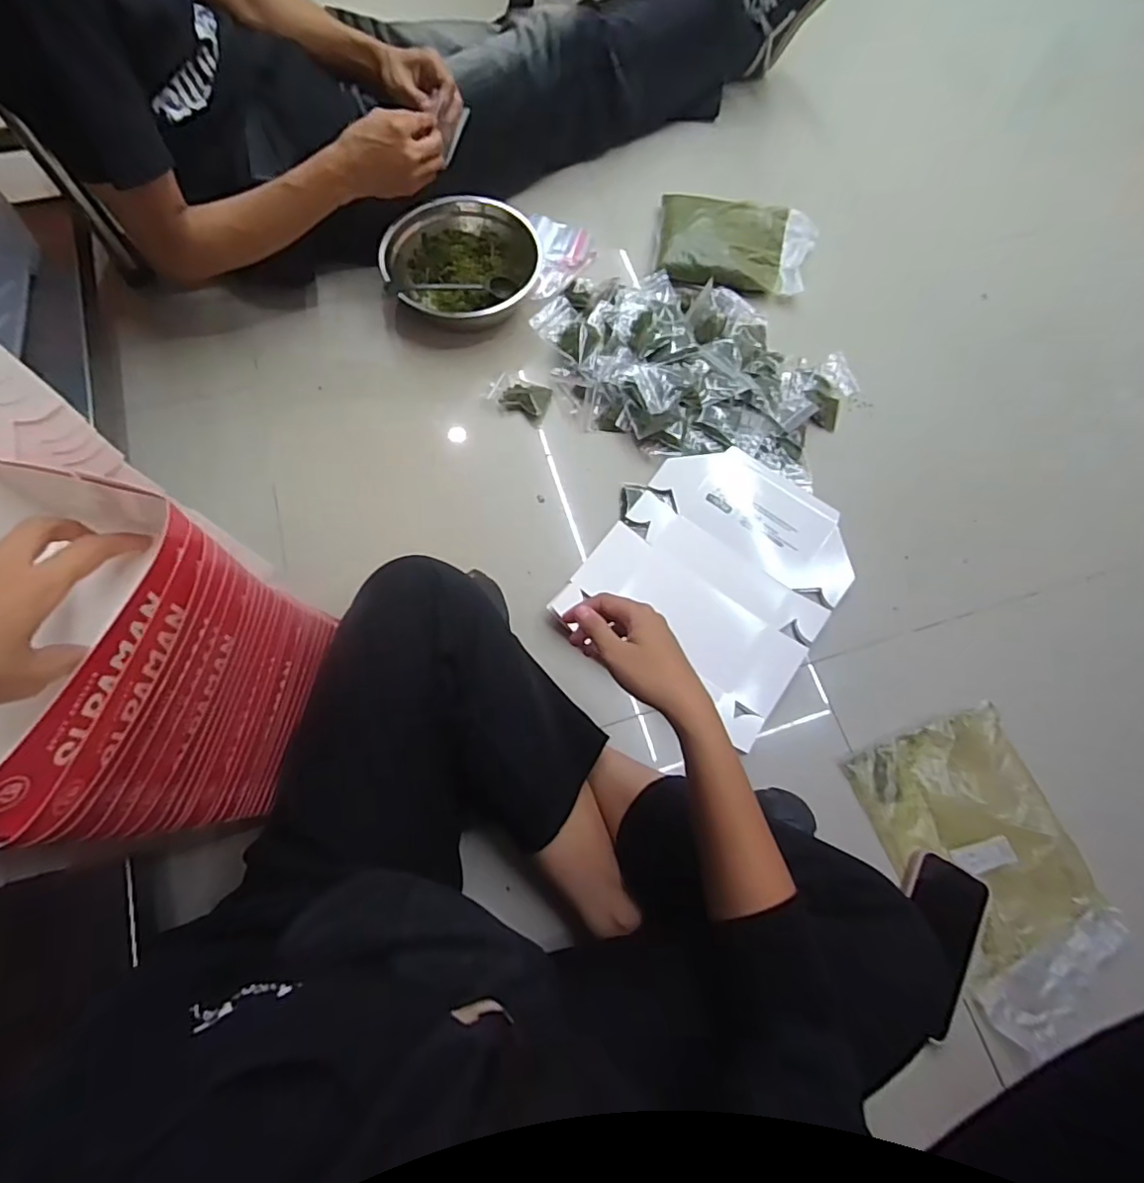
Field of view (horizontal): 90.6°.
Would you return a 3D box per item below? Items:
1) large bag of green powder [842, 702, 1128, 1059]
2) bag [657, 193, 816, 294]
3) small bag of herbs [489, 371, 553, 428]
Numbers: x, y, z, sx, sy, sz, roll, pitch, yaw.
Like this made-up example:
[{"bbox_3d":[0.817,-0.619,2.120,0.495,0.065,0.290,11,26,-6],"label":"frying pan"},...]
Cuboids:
[{"bbox_3d":[0.456,0.296,0.611,0.180,0.037,0.308,-22,72,-10],"label":"large bag of green powder"},{"bbox_3d":[0.271,-0.557,0.915,0.263,0.048,0.195,5,70,-1],"label":"bag"},{"bbox_3d":[-0.075,-0.281,0.819,0.081,0.031,0.065,16,70,3],"label":"small bag of herbs"}]

